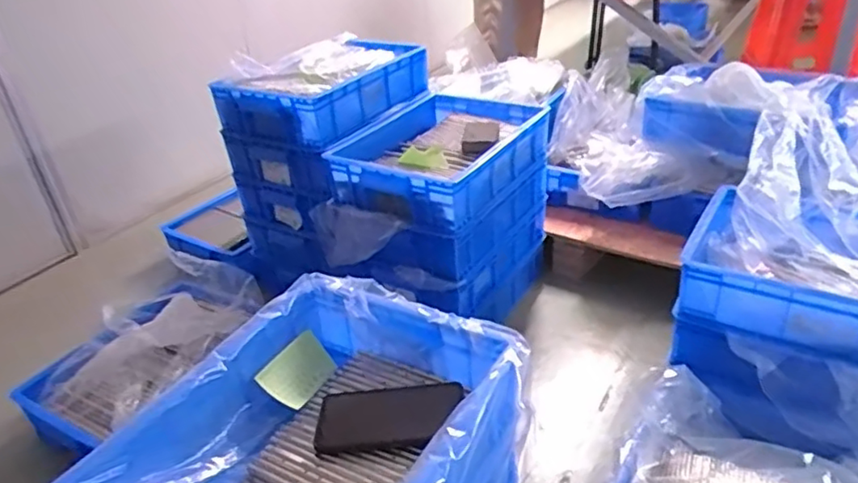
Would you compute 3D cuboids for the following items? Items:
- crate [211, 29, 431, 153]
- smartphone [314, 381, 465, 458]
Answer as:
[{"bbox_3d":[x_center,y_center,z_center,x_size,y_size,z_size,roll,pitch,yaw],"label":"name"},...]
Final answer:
[{"bbox_3d":[-0.225,-0.339,1.385,0.274,0.139,0.415,16,37,32],"label":"crate"},{"bbox_3d":[-0.043,0.192,0.684,0.160,0.012,0.087,-9,33,2],"label":"smartphone"}]

